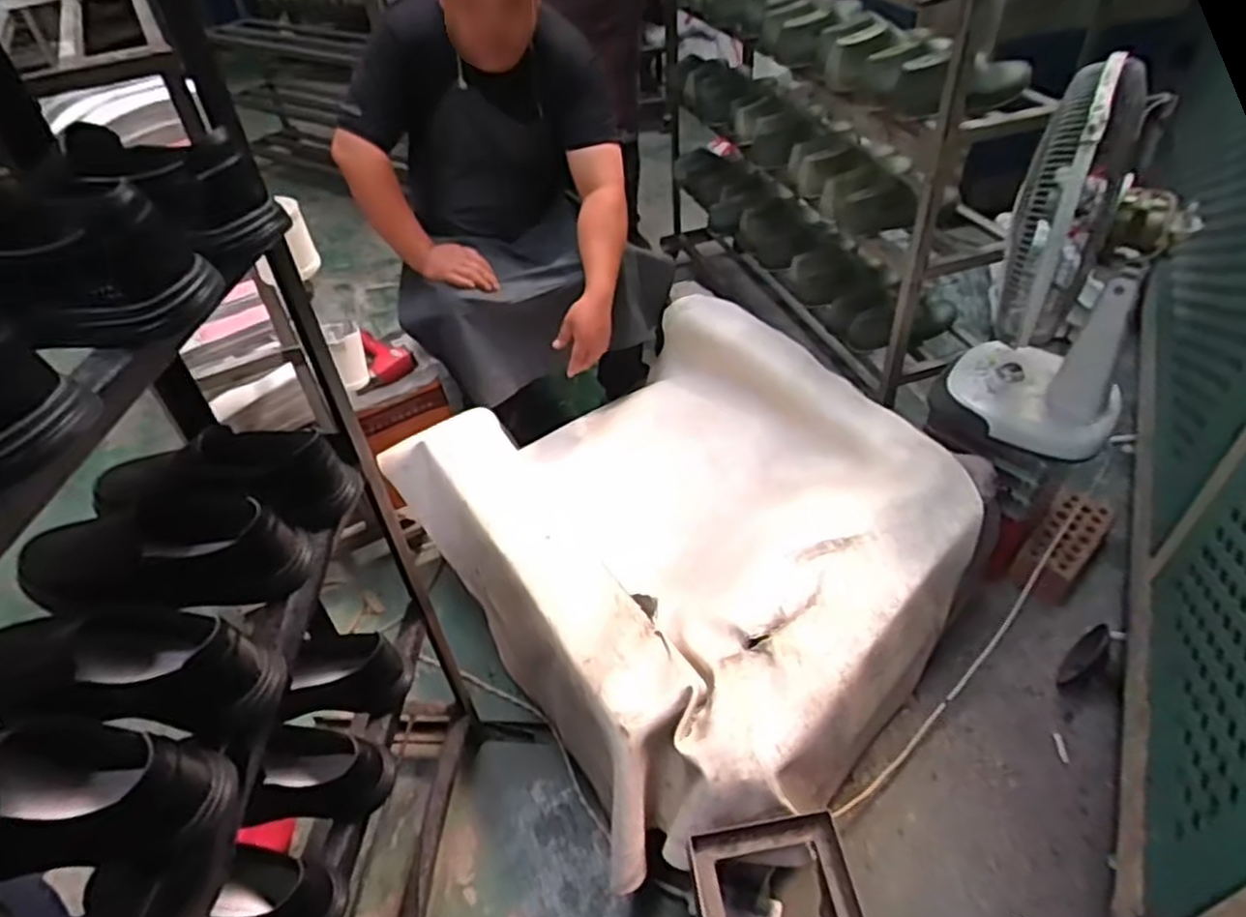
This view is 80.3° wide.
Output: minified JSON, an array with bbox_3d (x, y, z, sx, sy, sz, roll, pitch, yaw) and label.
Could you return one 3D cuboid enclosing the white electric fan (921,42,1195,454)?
[{"bbox_3d":[0.729,-0.274,1.219,0.288,0.644,0.375,19,49,23],"label":"white electric fan"}]

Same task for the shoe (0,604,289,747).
[{"bbox_3d":[-0.429,0.169,0.636,0.255,0.085,0.098,2,44,8],"label":"shoe"}]

